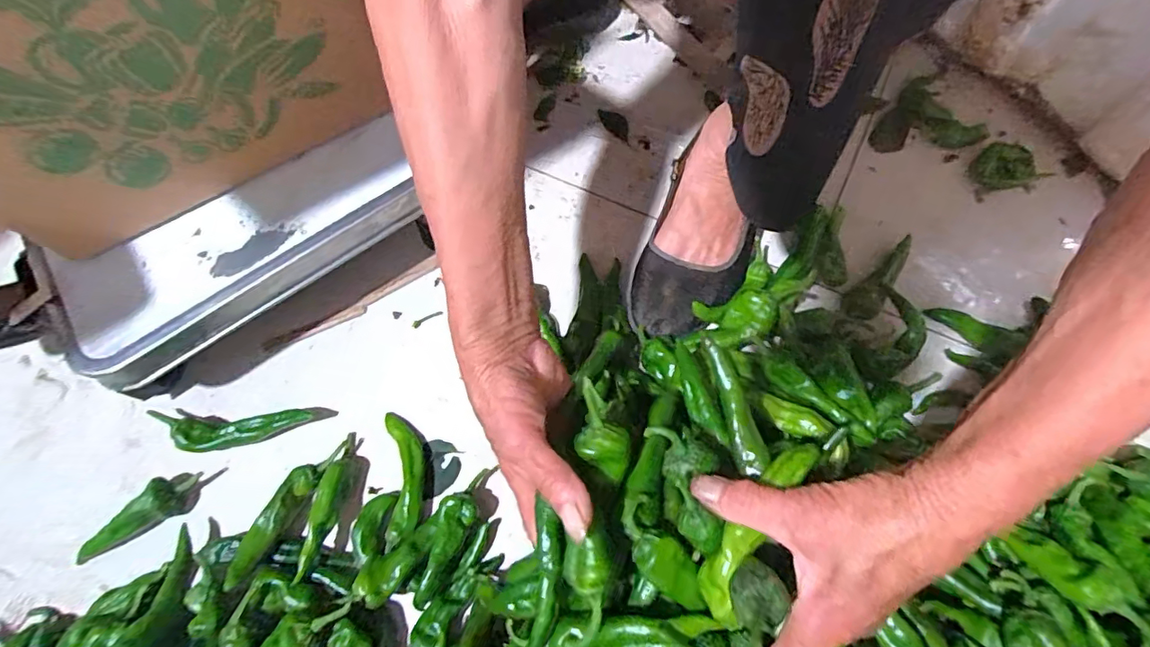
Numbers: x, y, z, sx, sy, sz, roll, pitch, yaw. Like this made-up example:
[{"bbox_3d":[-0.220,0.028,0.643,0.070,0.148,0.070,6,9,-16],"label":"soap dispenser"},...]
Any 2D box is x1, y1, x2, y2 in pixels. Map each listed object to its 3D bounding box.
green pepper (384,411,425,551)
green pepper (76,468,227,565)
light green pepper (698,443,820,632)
[{"bbox_3d":[-0.139,0.125,0.430,0.031,0.016,0.104,-10,67,-2],"label":"green pepper"},{"bbox_3d":[-0.353,0.153,0.425,0.117,0.030,0.030,-34,70,-11],"label":"green pepper"},{"bbox_3d":[0.101,0.111,0.291,0.028,0.027,0.107,34,79,15],"label":"light green pepper"}]

